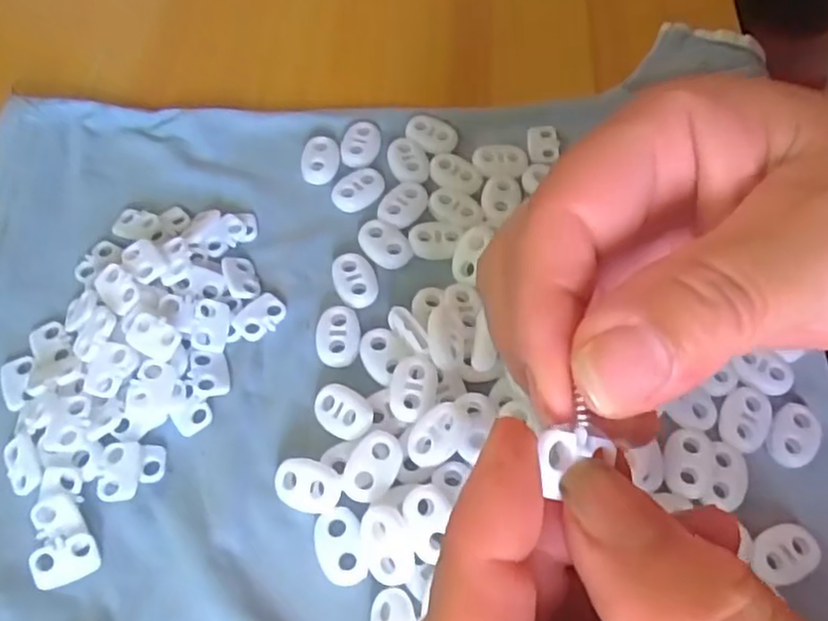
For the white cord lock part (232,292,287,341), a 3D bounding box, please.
[{"bbox_3d":[-0.055,0.002,0.236,0.019,0.004,0.013,-41,69,-20],"label":"white cord lock part"}]

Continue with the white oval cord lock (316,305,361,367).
[{"bbox_3d":[-0.026,0.009,0.233,0.015,0.004,0.022,-5,62,-3],"label":"white oval cord lock"}]

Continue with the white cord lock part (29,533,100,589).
[{"bbox_3d":[-0.103,0.074,0.196,0.018,0.004,0.012,-21,64,-12],"label":"white cord lock part"}]

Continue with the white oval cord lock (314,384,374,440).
[{"bbox_3d":[-0.023,0.033,0.217,0.022,0.008,0.014,35,66,17],"label":"white oval cord lock"}]

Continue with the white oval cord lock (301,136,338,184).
[{"bbox_3d":[-0.038,-0.062,0.269,0.015,0.004,0.022,-3,61,-2],"label":"white oval cord lock"}]

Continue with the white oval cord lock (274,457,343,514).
[{"bbox_3d":[-0.033,0.054,0.206,0.021,0.009,0.015,17,63,8],"label":"white oval cord lock"}]

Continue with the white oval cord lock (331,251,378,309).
[{"bbox_3d":[-0.022,-0.012,0.244,0.014,0.004,0.023,-17,63,-10],"label":"white oval cord lock"}]

